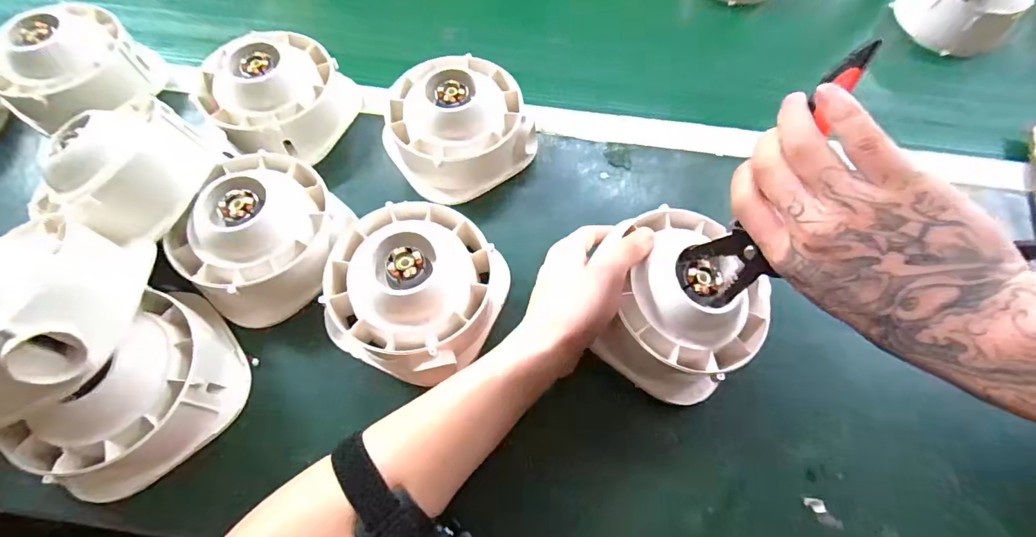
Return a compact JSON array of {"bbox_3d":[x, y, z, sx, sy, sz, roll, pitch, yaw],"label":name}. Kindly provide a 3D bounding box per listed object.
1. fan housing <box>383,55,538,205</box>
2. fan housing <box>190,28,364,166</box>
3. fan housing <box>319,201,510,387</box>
[{"bbox_3d":[-0.060,-0.146,0.453,0.138,0.076,0.136,1,66,-1],"label":"fan housing"},{"bbox_3d":[-0.244,-0.180,0.463,0.127,0.068,0.129,1,66,-1],"label":"fan housing"},{"bbox_3d":[-0.082,0.013,0.367,0.136,0.062,0.128,1,66,-1],"label":"fan housing"}]

